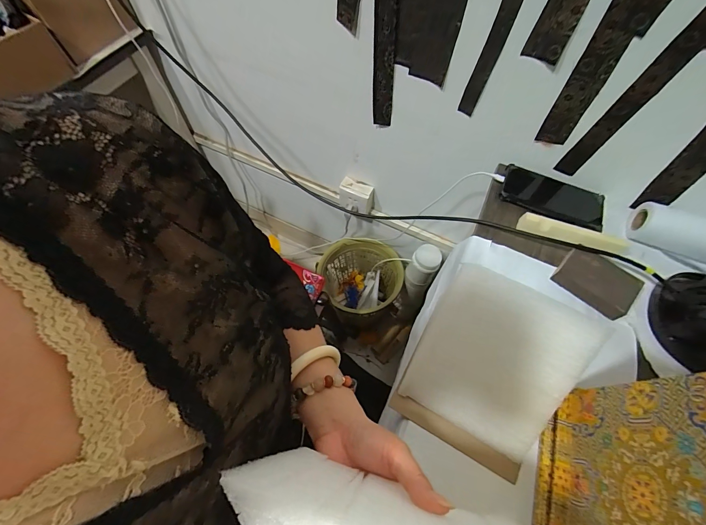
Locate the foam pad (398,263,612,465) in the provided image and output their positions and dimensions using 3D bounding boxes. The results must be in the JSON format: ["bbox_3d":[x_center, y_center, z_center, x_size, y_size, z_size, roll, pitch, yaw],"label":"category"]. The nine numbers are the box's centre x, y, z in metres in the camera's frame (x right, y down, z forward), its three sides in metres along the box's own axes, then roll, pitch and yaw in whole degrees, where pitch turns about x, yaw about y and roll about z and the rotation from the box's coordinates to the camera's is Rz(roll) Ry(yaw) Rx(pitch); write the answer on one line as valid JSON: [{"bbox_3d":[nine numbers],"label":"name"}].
[{"bbox_3d":[0.162,0.114,0.369,0.159,0.009,0.184,27,102,16],"label":"foam pad"}]

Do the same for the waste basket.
[{"bbox_3d":[0.035,0.063,1.071,0.236,0.223,0.251,0,63,-1],"label":"waste basket"}]

